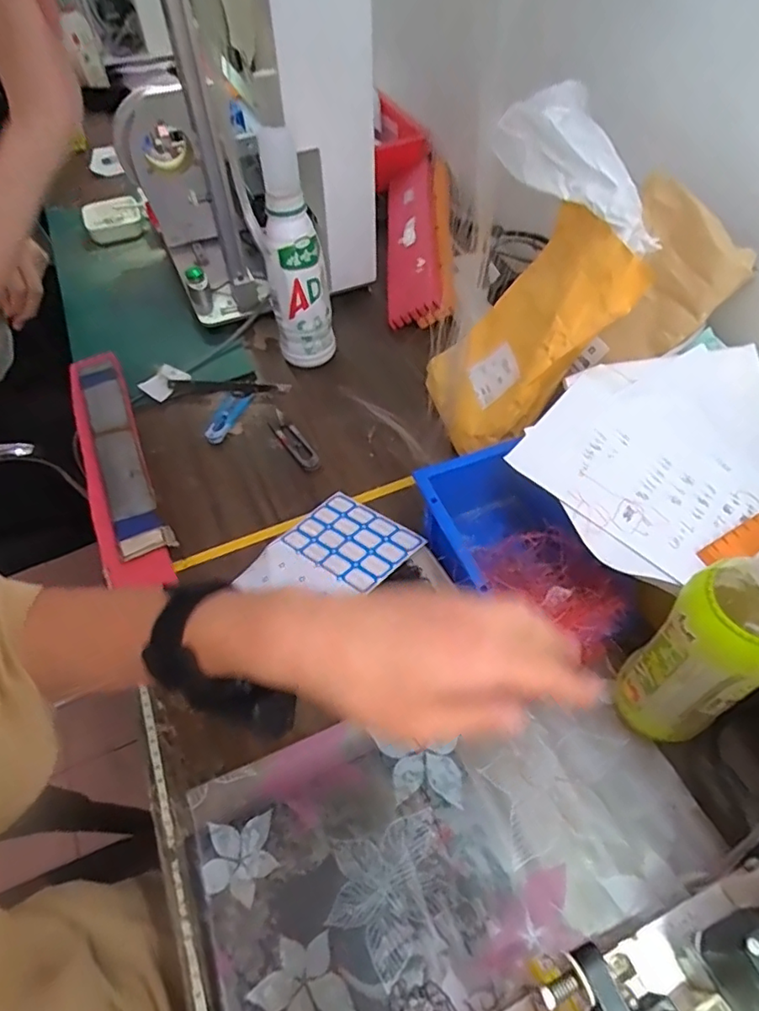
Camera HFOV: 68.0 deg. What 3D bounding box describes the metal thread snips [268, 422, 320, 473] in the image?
[{"bbox_3d":[-0.093,-0.072,0.615,0.027,0.013,0.086,-27,58,-17],"label":"metal thread snips"}]

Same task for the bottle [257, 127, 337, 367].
[{"bbox_3d":[-0.091,-0.262,0.615,0.058,0.239,0.053,22,57,16],"label":"bottle"}]

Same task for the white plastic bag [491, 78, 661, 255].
[{"bbox_3d":[0.158,-0.256,0.432,0.157,0.065,0.044,43,64,4],"label":"white plastic bag"}]

